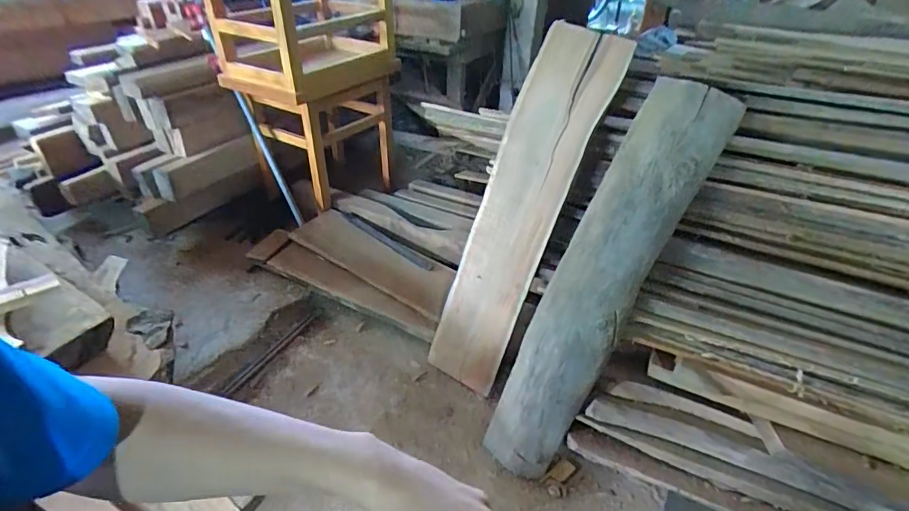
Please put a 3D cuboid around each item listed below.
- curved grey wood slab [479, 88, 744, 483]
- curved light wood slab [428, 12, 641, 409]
[{"bbox_3d":[0.365,0.070,1.214,0.213,1.057,0.093,30,6,34],"label":"curved grey wood slab"},{"bbox_3d":[0.172,-0.099,1.361,0.252,1.050,0.073,32,21,36],"label":"curved light wood slab"}]

